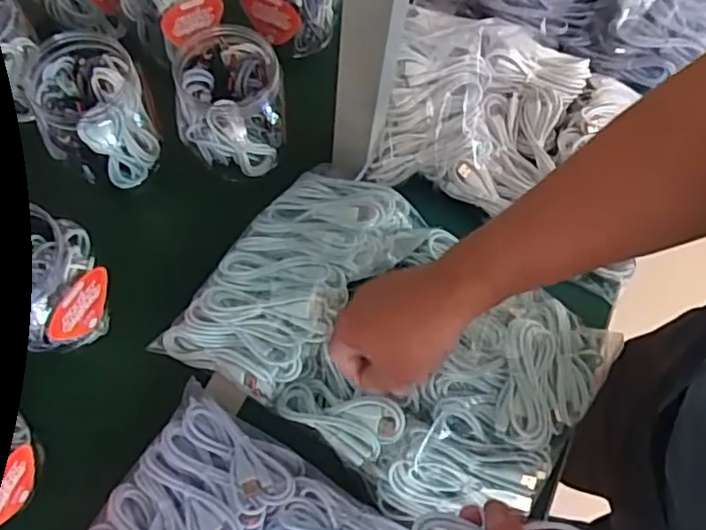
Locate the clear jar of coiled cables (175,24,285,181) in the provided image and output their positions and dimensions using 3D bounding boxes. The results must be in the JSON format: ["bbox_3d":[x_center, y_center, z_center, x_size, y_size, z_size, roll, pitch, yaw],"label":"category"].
[{"bbox_3d":[-0.117,-0.152,0.602,0.096,0.127,0.091,1,68,-3],"label":"clear jar of coiled cables"}]

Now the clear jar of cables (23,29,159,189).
[{"bbox_3d":[-0.249,-0.147,0.590,0.095,0.121,0.096,-14,69,-9],"label":"clear jar of cables"}]

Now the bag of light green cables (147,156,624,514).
[{"bbox_3d":[0.038,0.064,0.555,0.344,0.058,0.256,37,70,12],"label":"bag of light green cables"}]

